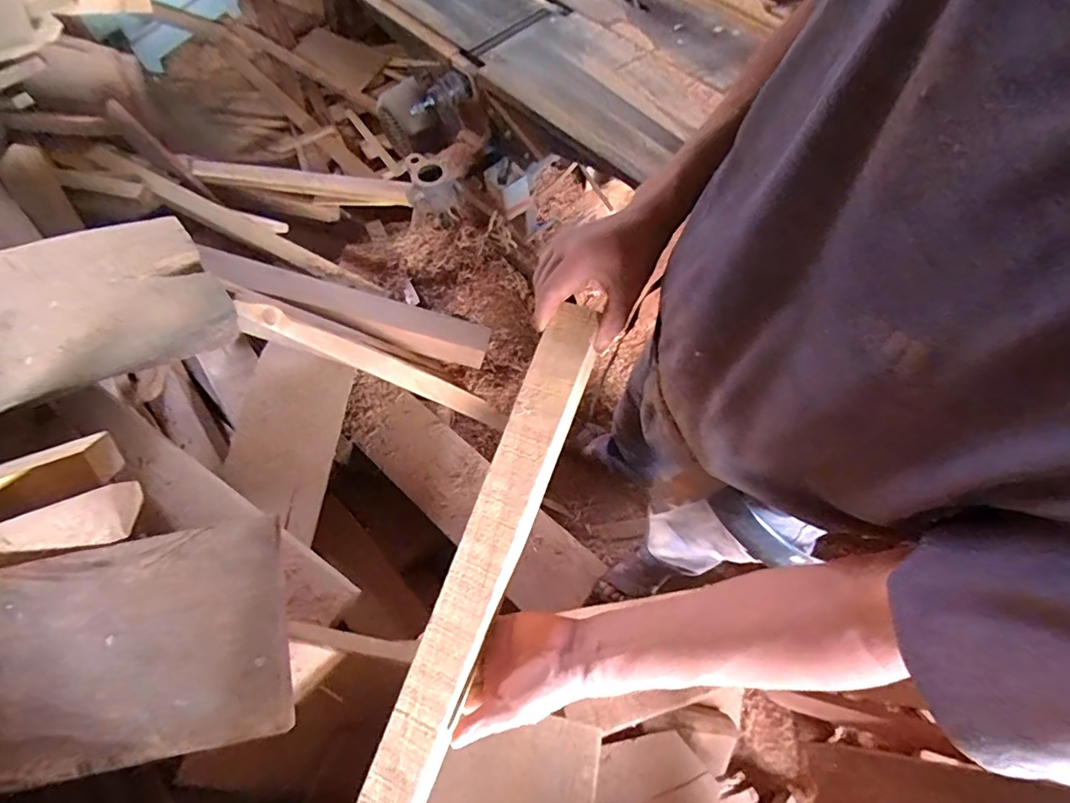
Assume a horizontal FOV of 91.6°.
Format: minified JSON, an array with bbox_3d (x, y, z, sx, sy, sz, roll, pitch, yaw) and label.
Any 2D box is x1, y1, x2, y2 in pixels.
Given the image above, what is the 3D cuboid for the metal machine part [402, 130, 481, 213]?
[{"bbox_3d":[-0.209,-0.506,1.142,0.124,0.094,0.189,29,69,15],"label":"metal machine part"}]

